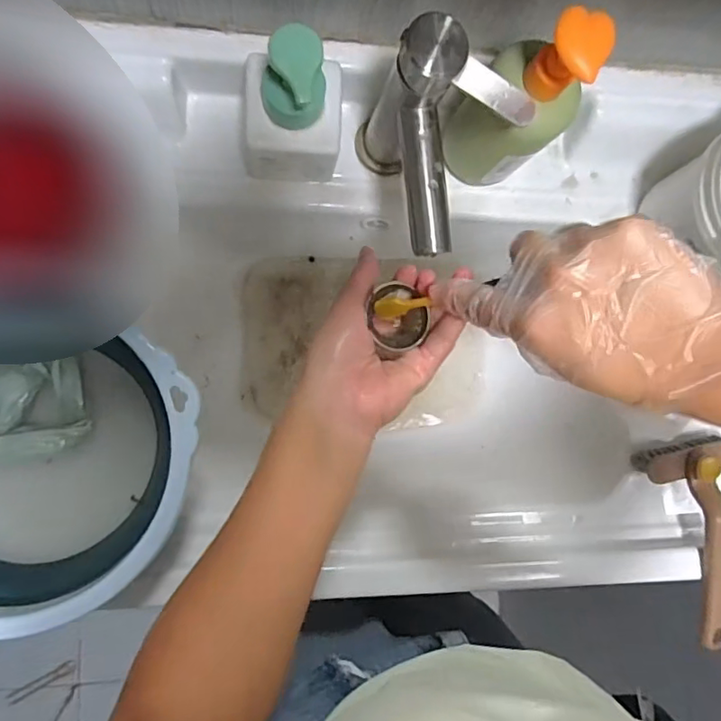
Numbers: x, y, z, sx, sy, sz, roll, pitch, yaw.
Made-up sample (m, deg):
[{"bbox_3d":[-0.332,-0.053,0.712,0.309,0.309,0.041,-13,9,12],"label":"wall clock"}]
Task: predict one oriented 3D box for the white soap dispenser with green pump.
[{"bbox_3d":[-0.048,-0.194,0.418,0.073,0.117,0.072,-1,87,-9],"label":"white soap dispenser with green pump"}]

